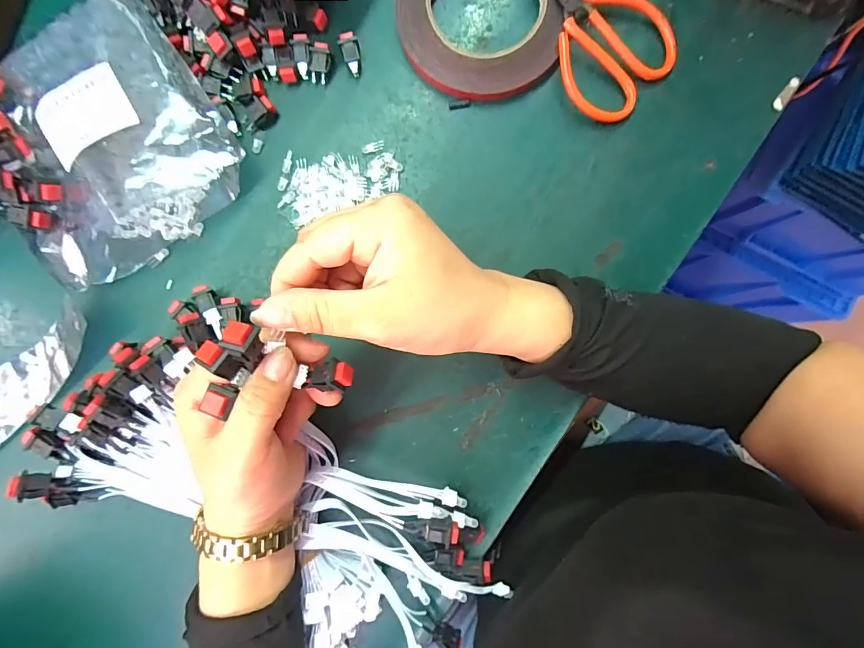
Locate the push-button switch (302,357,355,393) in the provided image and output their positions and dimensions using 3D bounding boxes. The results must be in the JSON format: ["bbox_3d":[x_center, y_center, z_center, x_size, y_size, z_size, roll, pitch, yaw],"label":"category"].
[{"bbox_3d":[-0.050,0.025,0.215,0.021,0.009,0.015,7,89,0],"label":"push-button switch"}]

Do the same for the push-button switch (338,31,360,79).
[{"bbox_3d":[-0.056,-0.186,0.301,0.012,0.010,0.027,-12,108,0],"label":"push-button switch"}]

